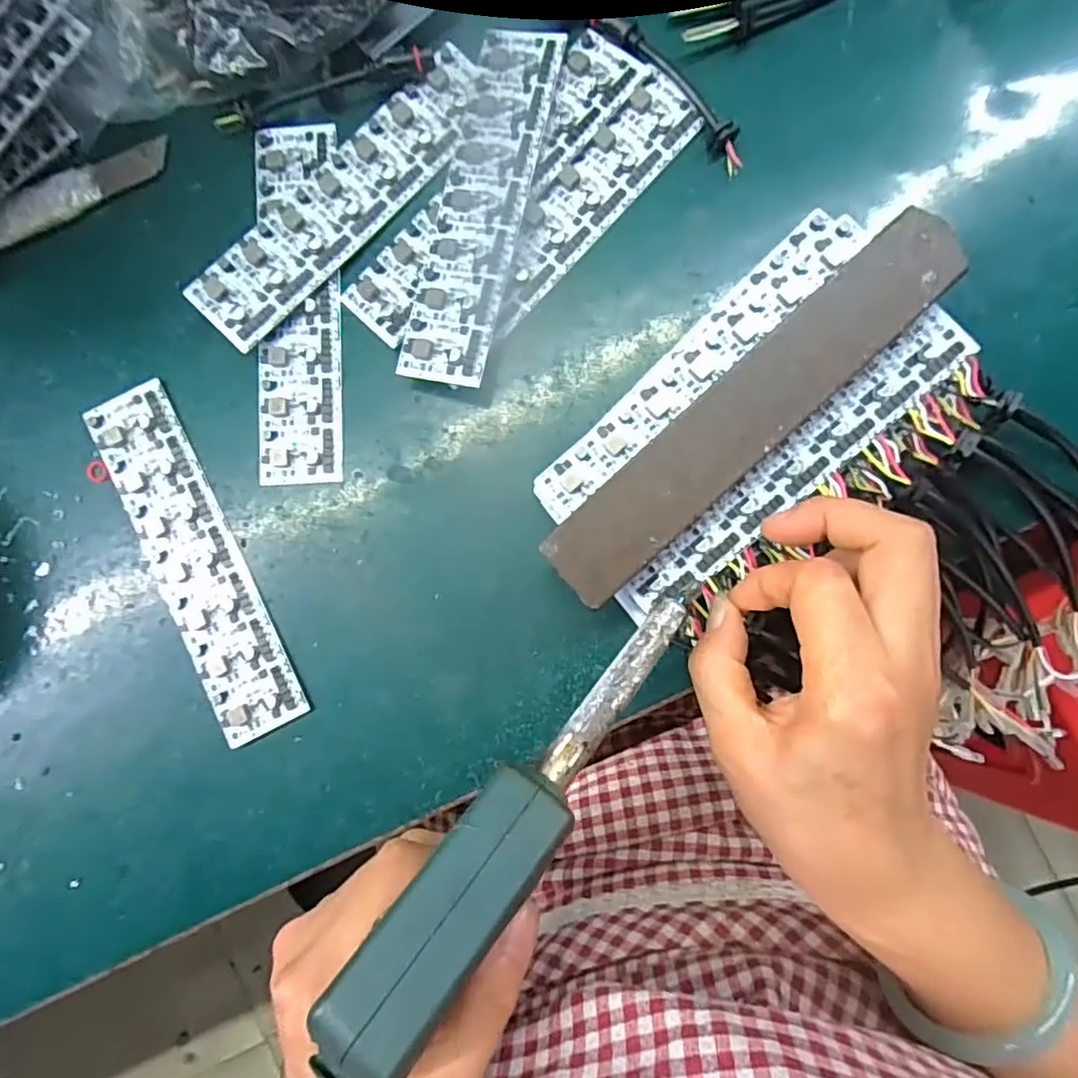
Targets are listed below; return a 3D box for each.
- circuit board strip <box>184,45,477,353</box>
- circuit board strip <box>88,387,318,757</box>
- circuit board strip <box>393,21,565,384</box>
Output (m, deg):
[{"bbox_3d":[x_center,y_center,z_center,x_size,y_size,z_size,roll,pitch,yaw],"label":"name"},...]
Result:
[{"bbox_3d":[-0.093,-0.163,0.296,0.040,0.013,0.168,43,91,4],"label":"circuit board strip"},{"bbox_3d":[-0.162,0.010,0.297,0.038,0.007,0.173,-27,86,3],"label":"circuit board strip"},{"bbox_3d":[-0.026,-0.154,0.290,0.041,0.004,0.171,13,85,10],"label":"circuit board strip"}]

